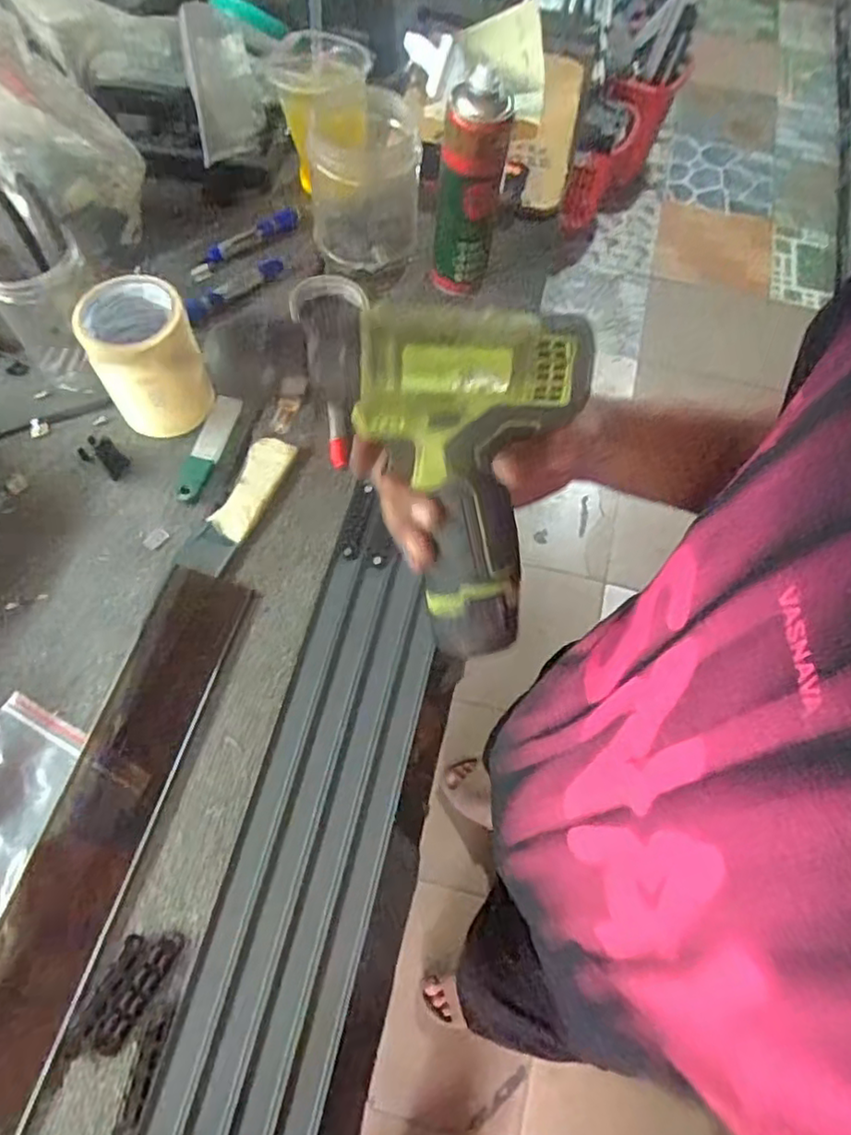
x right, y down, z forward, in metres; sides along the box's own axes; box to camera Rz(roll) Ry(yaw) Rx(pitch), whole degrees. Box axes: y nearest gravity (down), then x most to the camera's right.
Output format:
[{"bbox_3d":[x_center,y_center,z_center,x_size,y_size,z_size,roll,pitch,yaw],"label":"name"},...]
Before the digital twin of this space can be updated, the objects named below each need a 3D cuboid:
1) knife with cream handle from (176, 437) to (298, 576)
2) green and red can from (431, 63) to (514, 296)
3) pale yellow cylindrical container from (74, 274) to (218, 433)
[{"bbox_3d":[-0.176,-0.061,0.627,0.044,0.027,0.150,24,65,8],"label":"knife with cream handle"},{"bbox_3d":[0.043,-0.401,0.687,0.068,0.219,0.082,6,64,1],"label":"green and red can"},{"bbox_3d":[-0.263,-0.200,0.628,0.091,0.122,0.089,1,64,-3],"label":"pale yellow cylindrical container"}]

